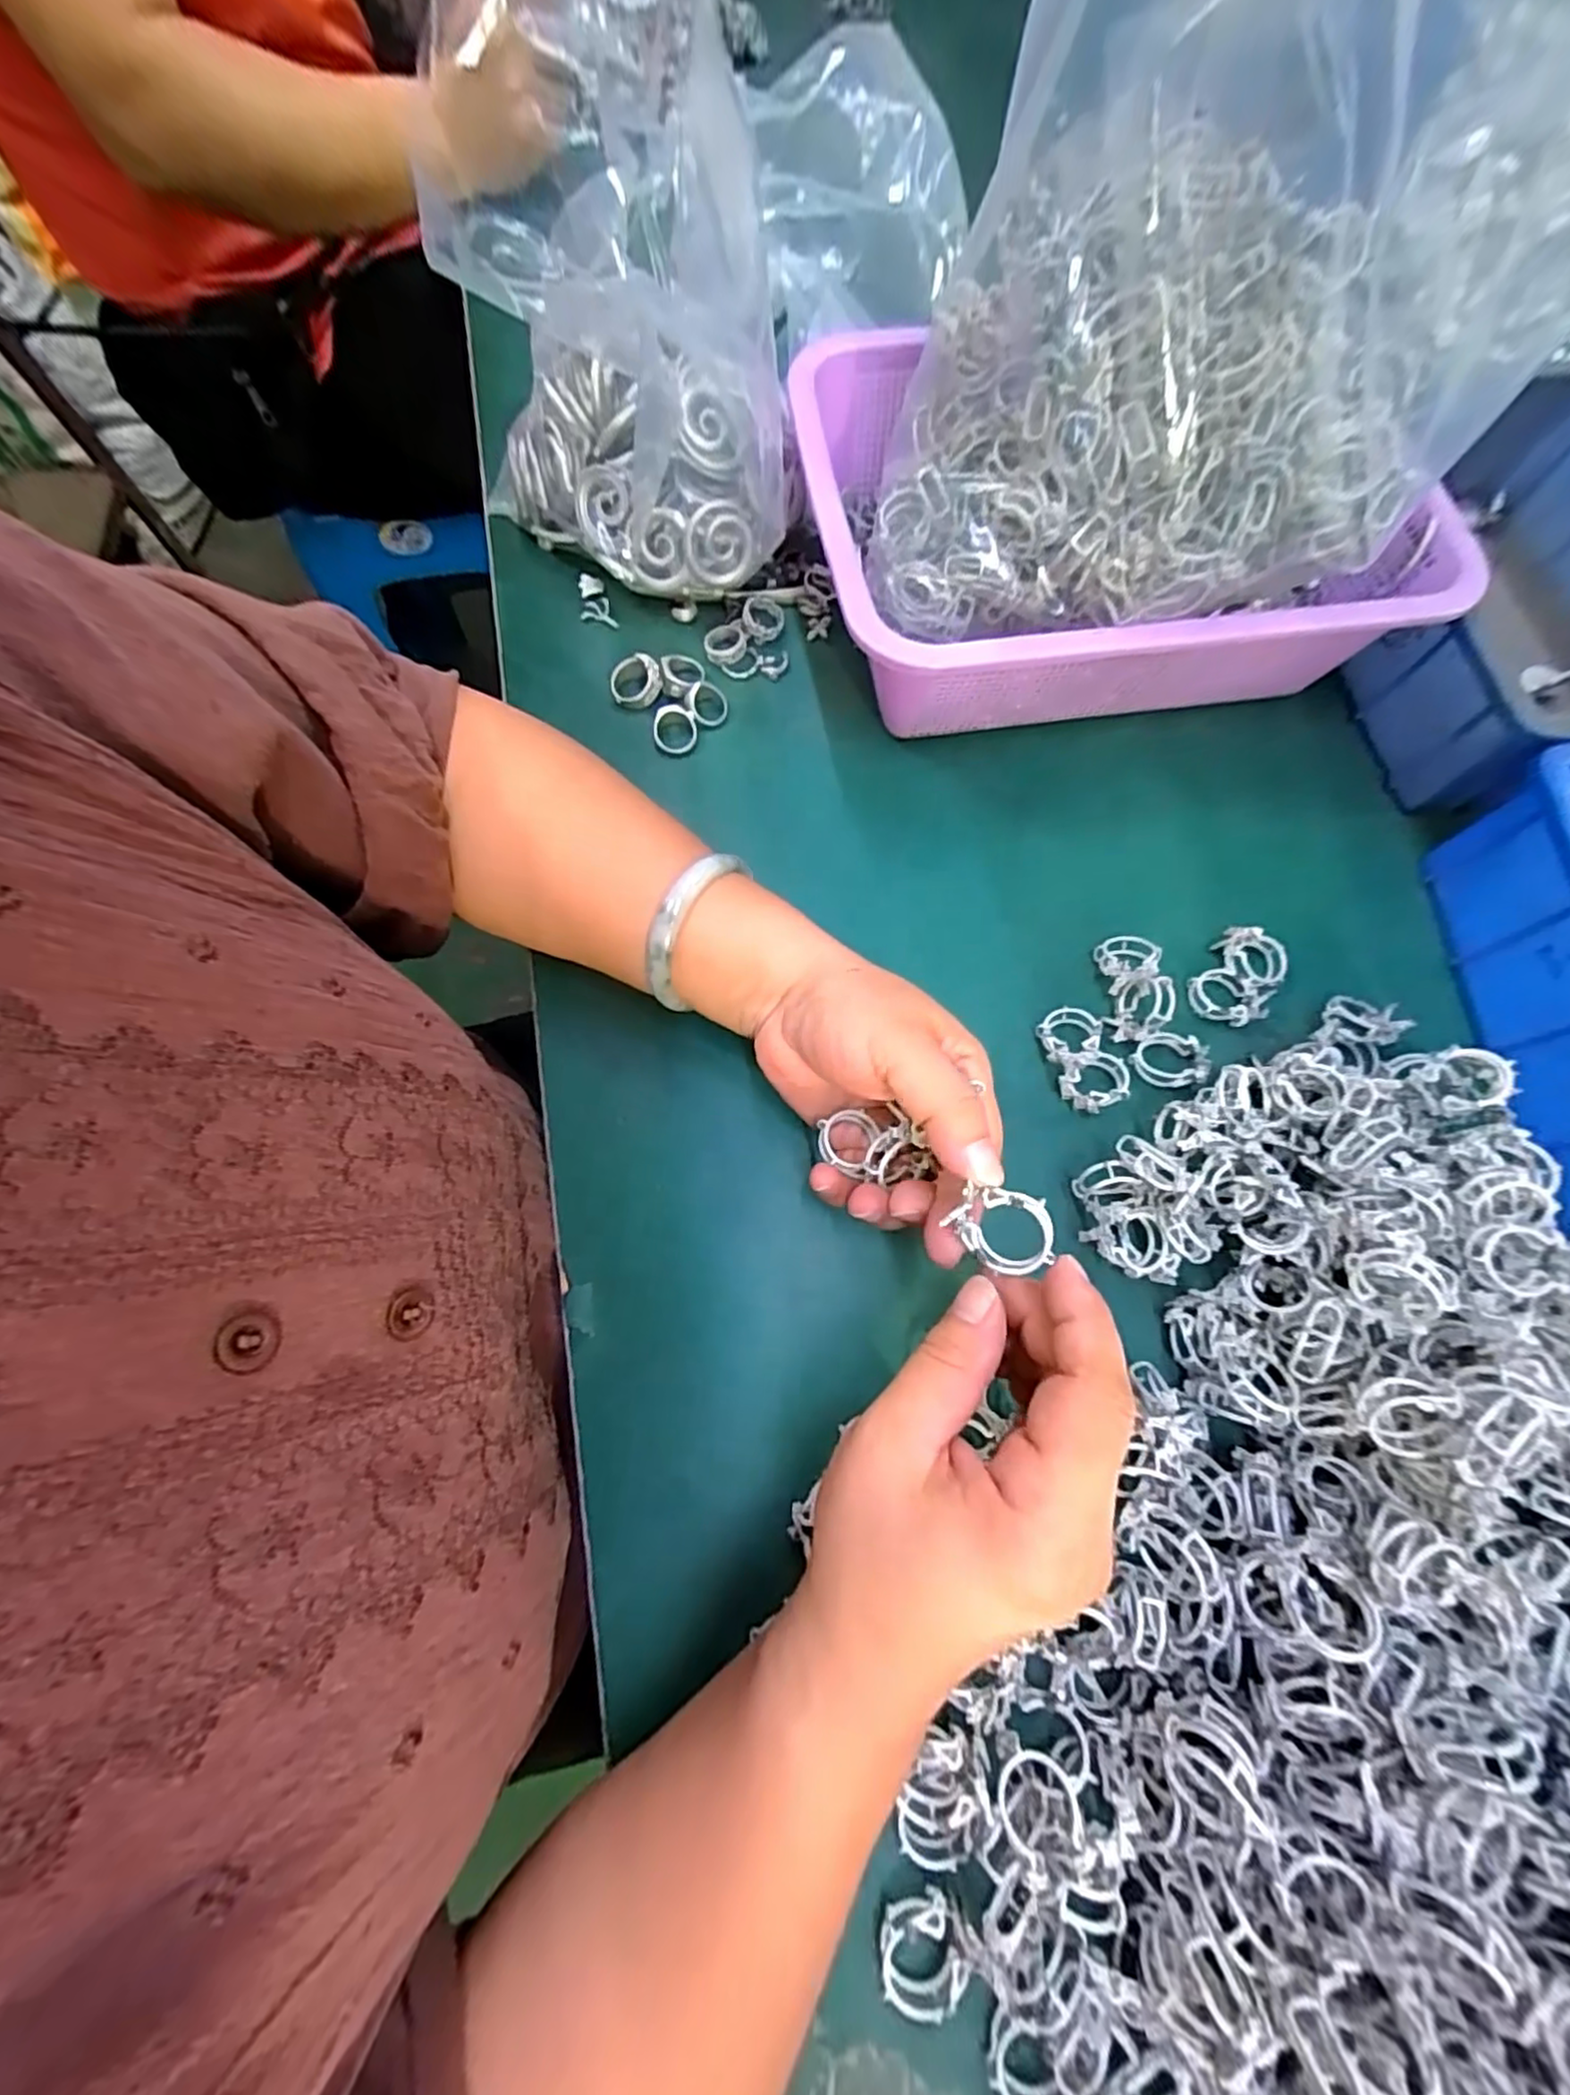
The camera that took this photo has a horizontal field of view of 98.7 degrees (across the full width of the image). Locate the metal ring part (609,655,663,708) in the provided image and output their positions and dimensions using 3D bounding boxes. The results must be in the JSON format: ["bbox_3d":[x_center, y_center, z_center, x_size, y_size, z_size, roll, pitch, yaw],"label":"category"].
[{"bbox_3d":[-0.082,-0.201,0.368,0.029,0.016,0.025,-16,74,-5],"label":"metal ring part"}]

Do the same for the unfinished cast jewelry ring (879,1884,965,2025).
[{"bbox_3d":[0.043,0.288,0.214,0.026,0.010,0.025,0,73,0],"label":"unfinished cast jewelry ring"}]

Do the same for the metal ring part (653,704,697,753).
[{"bbox_3d":[-0.060,-0.172,0.366,0.024,0.006,0.027,-12,93,-8],"label":"metal ring part"}]

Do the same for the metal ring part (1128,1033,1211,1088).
[{"bbox_3d":[0.177,0.006,0.313,0.031,0.015,0.024,16,74,5],"label":"metal ring part"}]

